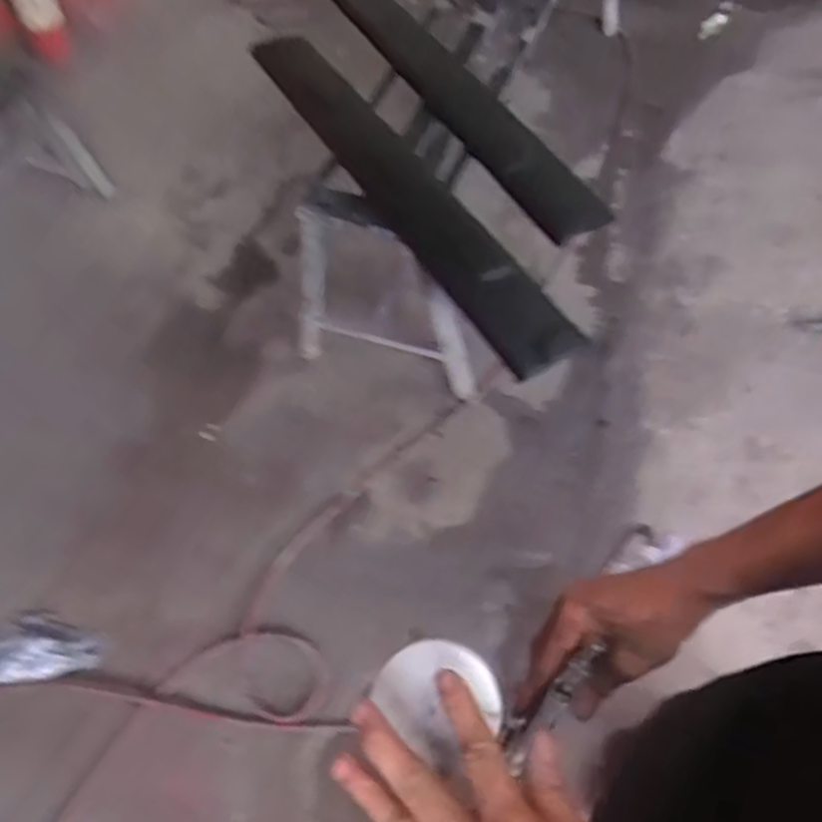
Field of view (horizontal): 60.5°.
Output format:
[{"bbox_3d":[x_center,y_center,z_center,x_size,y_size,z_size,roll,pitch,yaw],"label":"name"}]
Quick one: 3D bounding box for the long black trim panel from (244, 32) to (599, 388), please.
[{"bbox_3d":[-0.022,-0.442,1.333,0.134,0.094,0.940,-30,64,-15],"label":"long black trim panel"}]

